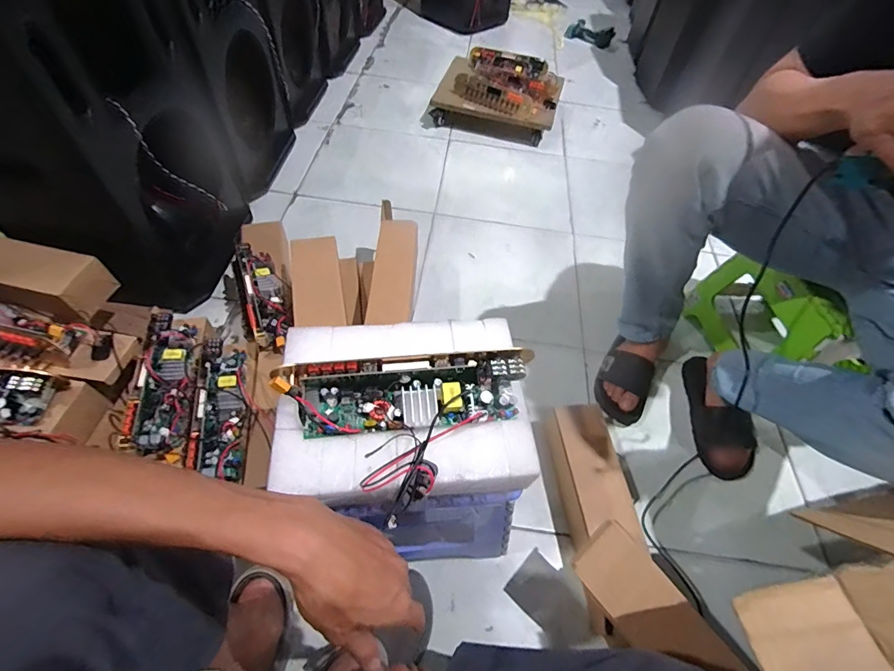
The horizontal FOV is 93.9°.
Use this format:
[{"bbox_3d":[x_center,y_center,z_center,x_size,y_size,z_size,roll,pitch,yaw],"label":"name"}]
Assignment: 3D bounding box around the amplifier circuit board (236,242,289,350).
[{"bbox_3d":[-0.383,-0.080,0.847,0.092,0.050,0.255,15,43,-47],"label":"amplifier circuit board"}]

